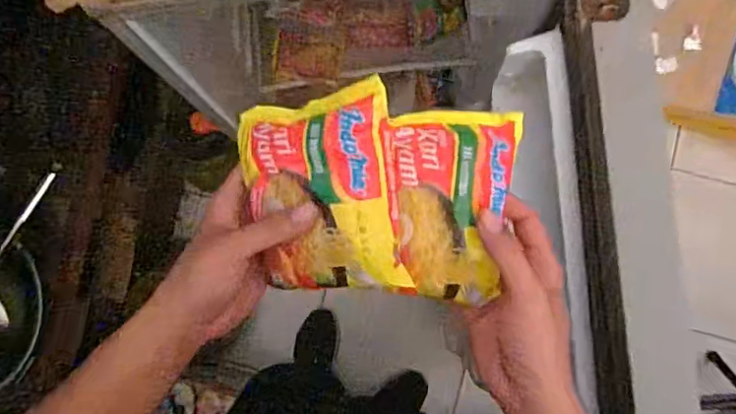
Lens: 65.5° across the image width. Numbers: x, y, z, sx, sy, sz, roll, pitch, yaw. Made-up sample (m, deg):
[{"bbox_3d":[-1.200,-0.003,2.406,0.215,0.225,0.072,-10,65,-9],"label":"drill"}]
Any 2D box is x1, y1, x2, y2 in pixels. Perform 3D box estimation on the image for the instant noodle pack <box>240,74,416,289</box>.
[{"bbox_3d":[-0.033,-0.009,0.388,0.106,0.032,0.129,-5,99,20],"label":"instant noodle pack"}]

